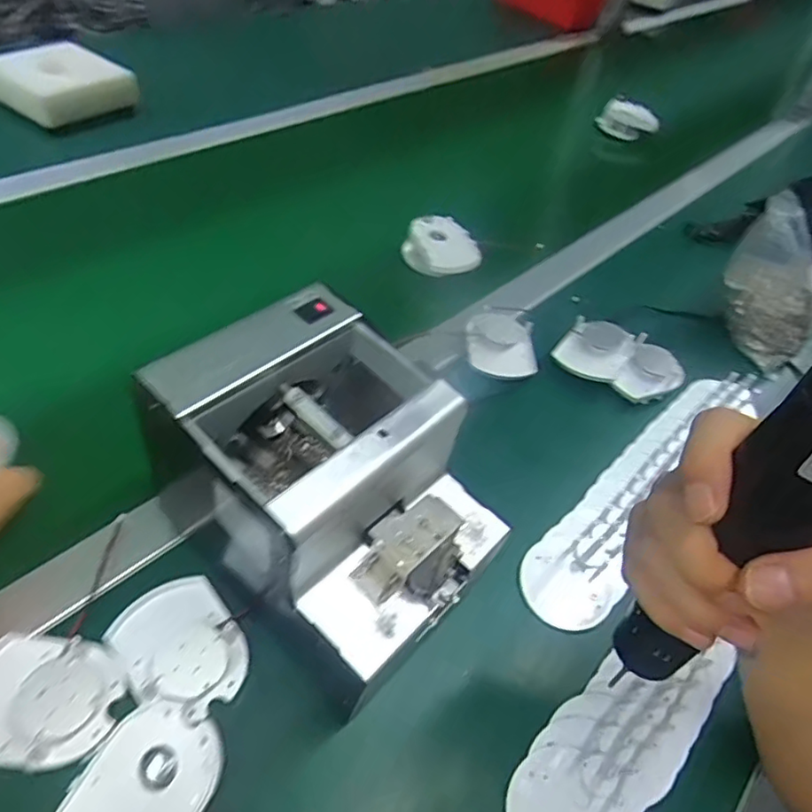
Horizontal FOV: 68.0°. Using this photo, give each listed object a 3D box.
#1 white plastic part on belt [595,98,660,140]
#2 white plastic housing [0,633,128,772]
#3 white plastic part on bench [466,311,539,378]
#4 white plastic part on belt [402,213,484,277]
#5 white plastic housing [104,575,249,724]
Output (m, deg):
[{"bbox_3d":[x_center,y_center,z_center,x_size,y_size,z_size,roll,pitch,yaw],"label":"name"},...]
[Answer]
[{"bbox_3d":[0.387,-0.494,1.045,0.101,0.049,0.047,37,53,20],"label":"white plastic part on belt"},{"bbox_3d":[-0.191,0.152,0.315,0.074,0.020,0.060,7,48,-4],"label":"white plastic housing"},{"bbox_3d":[0.088,-0.058,0.557,0.061,0.016,0.081,7,48,-5],"label":"white plastic part on bench"},{"bbox_3d":[0.040,-0.172,0.648,0.082,0.039,0.075,11,48,-1],"label":"white plastic part on belt"},{"bbox_3d":[-0.127,0.135,0.343,0.061,0.012,0.076,-30,60,-31],"label":"white plastic housing"}]

